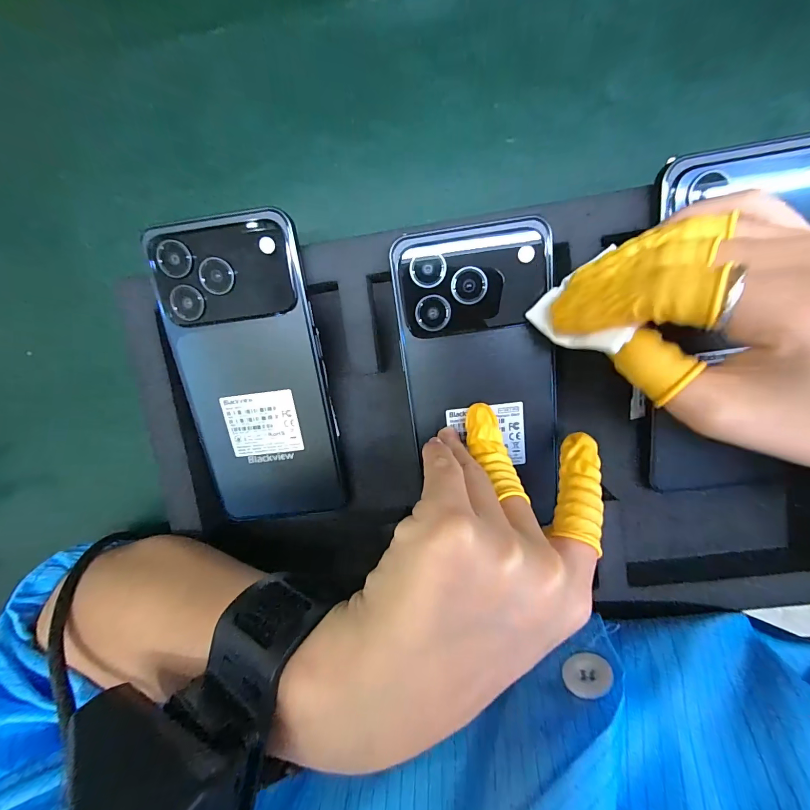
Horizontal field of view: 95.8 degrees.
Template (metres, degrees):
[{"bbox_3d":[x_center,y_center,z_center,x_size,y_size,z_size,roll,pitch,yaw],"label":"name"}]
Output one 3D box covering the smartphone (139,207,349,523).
[{"bbox_3d":[-0.080,-0.012,0.195,0.075,0.007,0.159,-8,108,3],"label":"smartphone"}]

